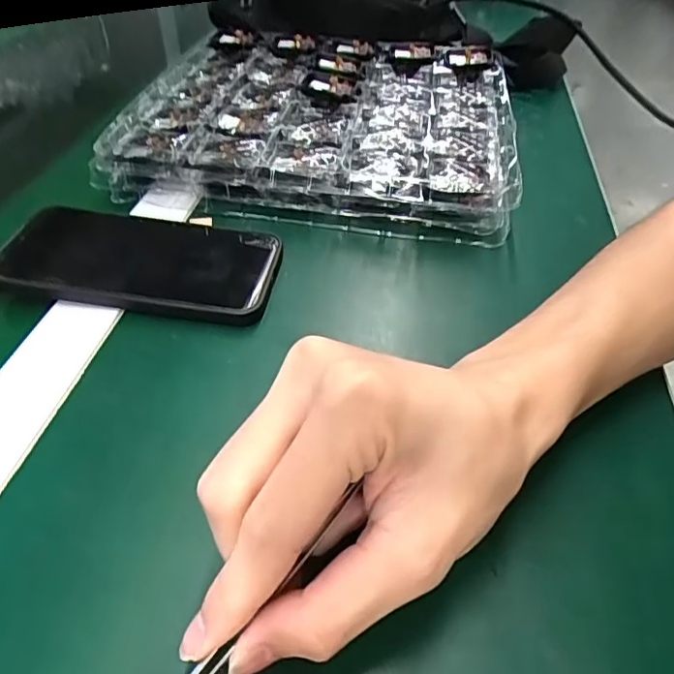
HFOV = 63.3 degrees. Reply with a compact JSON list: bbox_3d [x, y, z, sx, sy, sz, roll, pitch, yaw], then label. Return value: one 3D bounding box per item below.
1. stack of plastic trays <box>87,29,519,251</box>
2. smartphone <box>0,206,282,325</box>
[{"bbox_3d":[-0.012,-0.183,0.449,0.288,0.050,0.248,8,45,4],"label":"stack of plastic trays"},{"bbox_3d":[-0.116,-0.046,0.332,0.158,0.014,0.084,6,45,2],"label":"smartphone"}]

